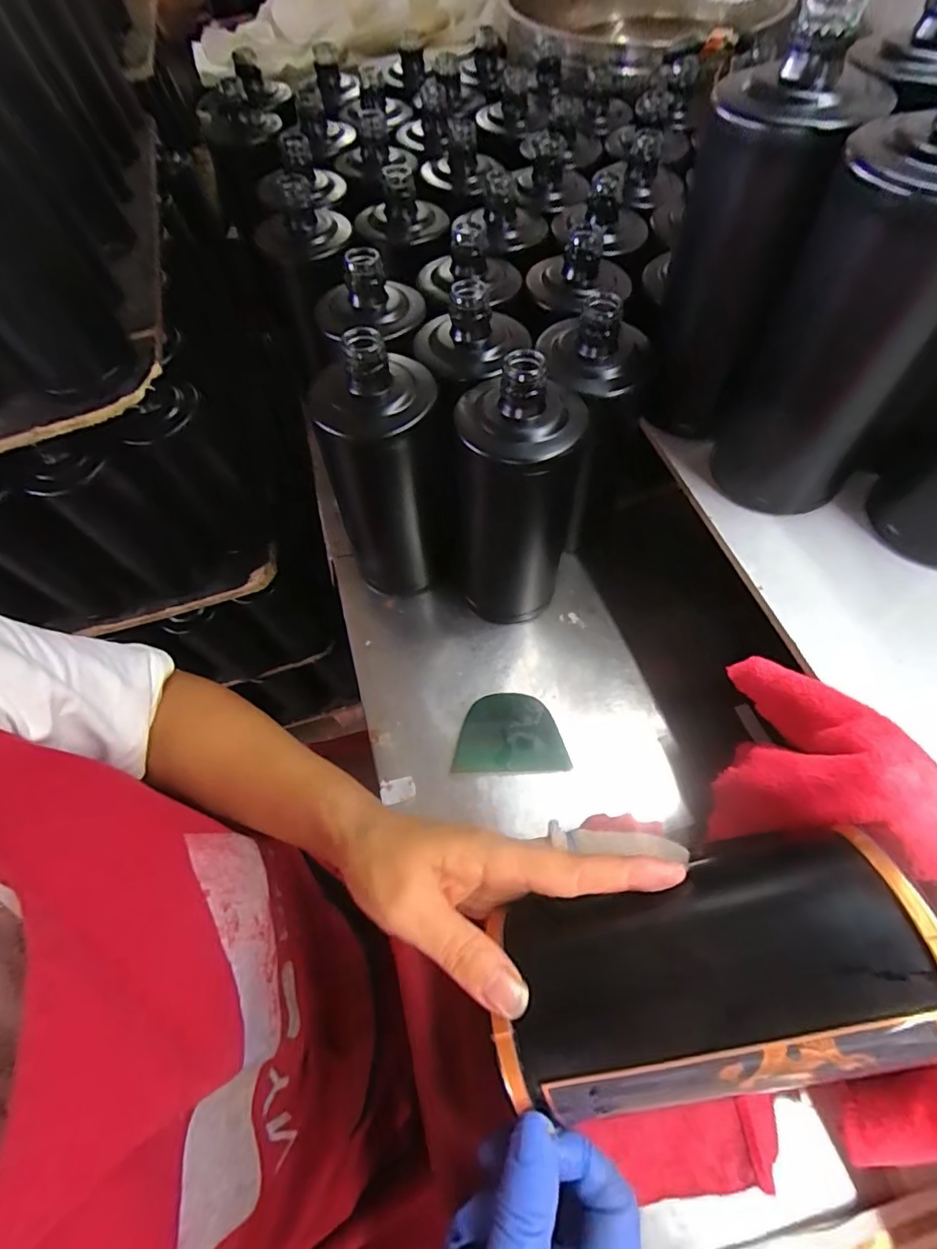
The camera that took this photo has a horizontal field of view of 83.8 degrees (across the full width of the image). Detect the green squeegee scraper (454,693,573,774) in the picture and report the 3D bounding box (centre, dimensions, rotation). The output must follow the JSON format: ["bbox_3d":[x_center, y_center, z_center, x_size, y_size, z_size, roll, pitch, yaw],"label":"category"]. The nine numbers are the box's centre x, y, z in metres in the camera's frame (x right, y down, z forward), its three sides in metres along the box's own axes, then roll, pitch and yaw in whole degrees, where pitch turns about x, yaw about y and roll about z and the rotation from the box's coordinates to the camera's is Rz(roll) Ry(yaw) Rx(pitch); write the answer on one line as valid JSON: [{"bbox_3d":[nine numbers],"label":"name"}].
[{"bbox_3d":[0.029,0.078,0.375,0.078,0.006,0.056,-3,62,0],"label":"green squeegee scraper"}]

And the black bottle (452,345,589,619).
[{"bbox_3d":[0.031,-0.084,0.365,0.077,0.193,0.081,4,60,3],"label":"black bottle"}]

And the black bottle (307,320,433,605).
[{"bbox_3d":[-0.058,-0.105,0.378,0.078,0.196,0.077,-4,60,-1],"label":"black bottle"}]

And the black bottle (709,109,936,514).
[{"bbox_3d":[0.192,-0.148,0.266,0.074,0.192,0.068,11,62,12],"label":"black bottle"}]

